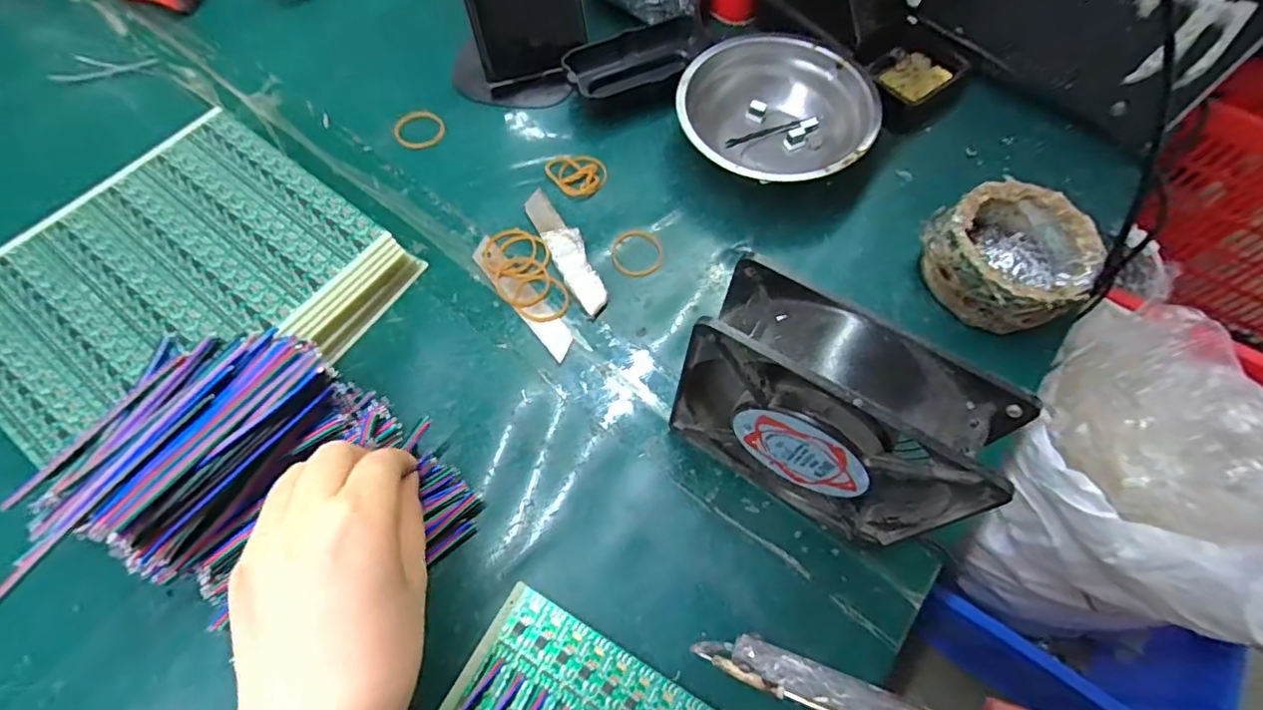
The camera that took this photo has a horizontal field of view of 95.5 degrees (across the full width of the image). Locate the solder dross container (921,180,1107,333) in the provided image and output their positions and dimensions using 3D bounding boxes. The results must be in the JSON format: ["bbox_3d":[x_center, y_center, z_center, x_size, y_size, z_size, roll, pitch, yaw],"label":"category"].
[{"bbox_3d":[0.226,-0.058,0.342,0.083,0.041,0.081,1,64,-1],"label":"solder dross container"}]

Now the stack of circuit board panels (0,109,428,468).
[{"bbox_3d":[-0.257,-0.037,0.329,0.181,0.029,0.190,35,68,14],"label":"stack of circuit board panels"}]

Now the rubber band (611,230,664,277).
[{"bbox_3d":[0.004,-0.065,0.364,0.033,0.004,0.034,1,64,-1],"label":"rubber band"}]

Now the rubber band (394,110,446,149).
[{"bbox_3d":[-0.149,-0.158,0.405,0.034,0.004,0.031,1,76,-6],"label":"rubber band"}]

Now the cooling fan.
[{"bbox_3d":[0.081,0.030,0.256,0.118,0.120,0.040,30,67,12],"label":"cooling fan"}]

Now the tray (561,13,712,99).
[{"bbox_3d":[0.005,-0.219,0.423,0.105,0.022,0.050,-30,69,-15],"label":"tray"}]

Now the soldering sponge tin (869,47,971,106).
[{"bbox_3d":[0.202,-0.201,0.414,0.056,0.020,0.065,40,70,16],"label":"soldering sponge tin"}]

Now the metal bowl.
[{"bbox_3d":[0.094,-0.155,0.385,0.124,0.047,0.111,2,64,-1],"label":"metal bowl"}]

